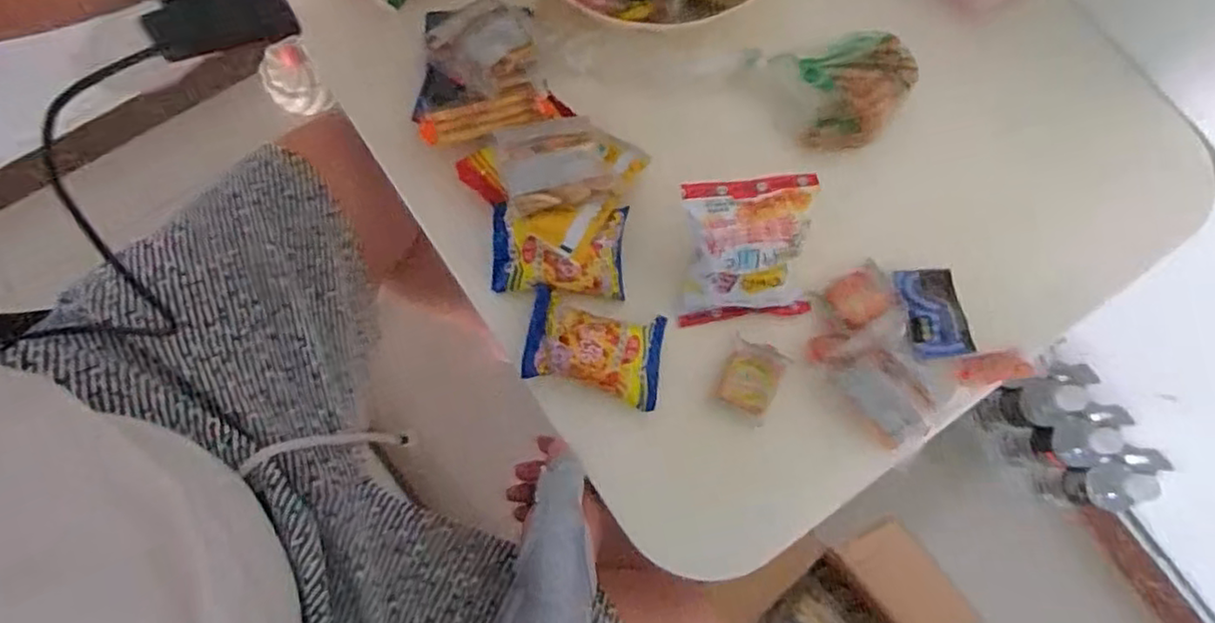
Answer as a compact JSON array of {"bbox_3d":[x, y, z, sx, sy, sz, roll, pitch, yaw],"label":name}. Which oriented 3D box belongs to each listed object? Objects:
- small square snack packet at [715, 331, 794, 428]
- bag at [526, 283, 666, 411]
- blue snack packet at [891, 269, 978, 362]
[{"bbox_3d":[0.109,0.048,0.505,0.040,0.010,0.056,28,78,5],"label":"small square snack packet"},{"bbox_3d":[-0.010,0.027,0.509,0.104,0.037,0.067,14,77,2],"label":"bag"},{"bbox_3d":[0.253,0.000,0.526,0.050,0.016,0.072,-6,77,-3],"label":"blue snack packet"}]

